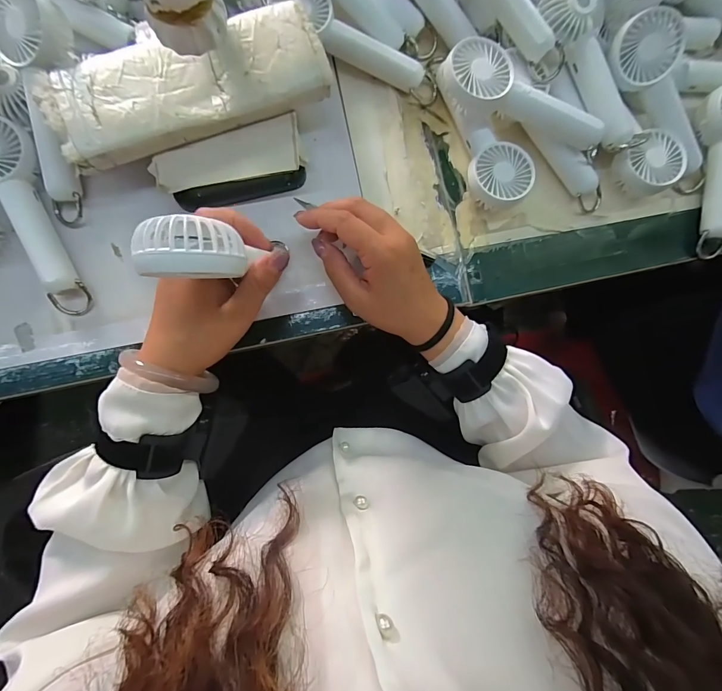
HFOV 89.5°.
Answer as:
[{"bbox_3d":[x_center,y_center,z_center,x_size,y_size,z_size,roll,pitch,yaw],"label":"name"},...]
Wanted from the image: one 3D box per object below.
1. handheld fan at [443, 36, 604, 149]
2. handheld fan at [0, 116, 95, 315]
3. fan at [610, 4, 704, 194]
[{"bbox_3d":[0.138,-0.213,0.319,0.146,0.037,0.056,14,83,-16],"label":"handheld fan"},{"bbox_3d":[-0.269,-0.109,0.301,0.057,0.036,0.162,-31,88,-7],"label":"handheld fan"},{"bbox_3d":[0.283,-0.217,0.335,0.047,0.027,0.165,-39,105,-7],"label":"fan"}]

